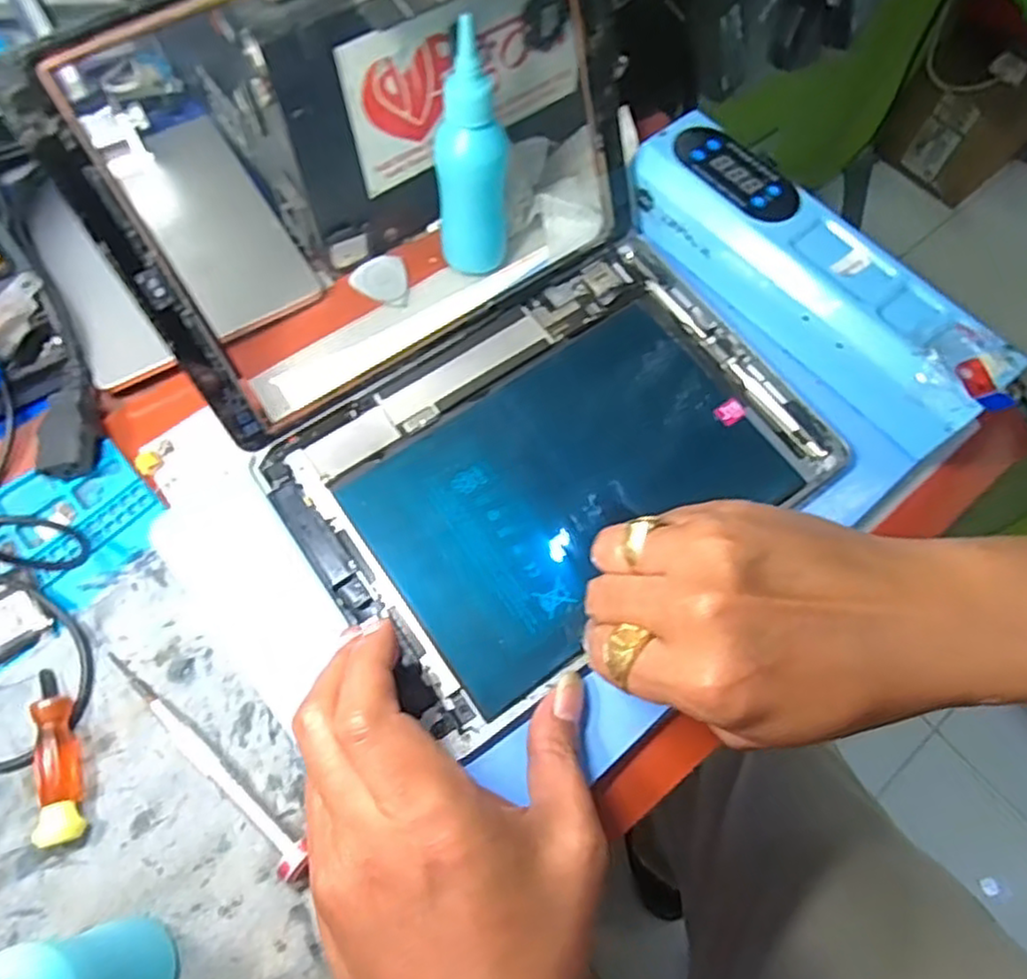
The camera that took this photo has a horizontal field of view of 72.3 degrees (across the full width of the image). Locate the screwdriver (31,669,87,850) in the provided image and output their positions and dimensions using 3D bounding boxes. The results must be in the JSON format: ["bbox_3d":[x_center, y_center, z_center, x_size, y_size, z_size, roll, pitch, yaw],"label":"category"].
[{"bbox_3d":[-0.182,0.105,0.279,0.014,0.015,0.066,-19,68,-10],"label":"screwdriver"}]

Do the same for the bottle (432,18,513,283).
[{"bbox_3d":[-0.019,-0.158,0.336,0.033,0.108,0.032,1,66,-1],"label":"bottle"}]

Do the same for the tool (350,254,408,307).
[{"bbox_3d":[-0.073,-0.112,0.379,0.029,0.004,0.029,-2,77,-6],"label":"tool"}]

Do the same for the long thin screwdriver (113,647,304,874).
[{"bbox_3d":[-0.124,0.105,0.279,0.120,0.014,0.010,41,71,15],"label":"long thin screwdriver"}]

